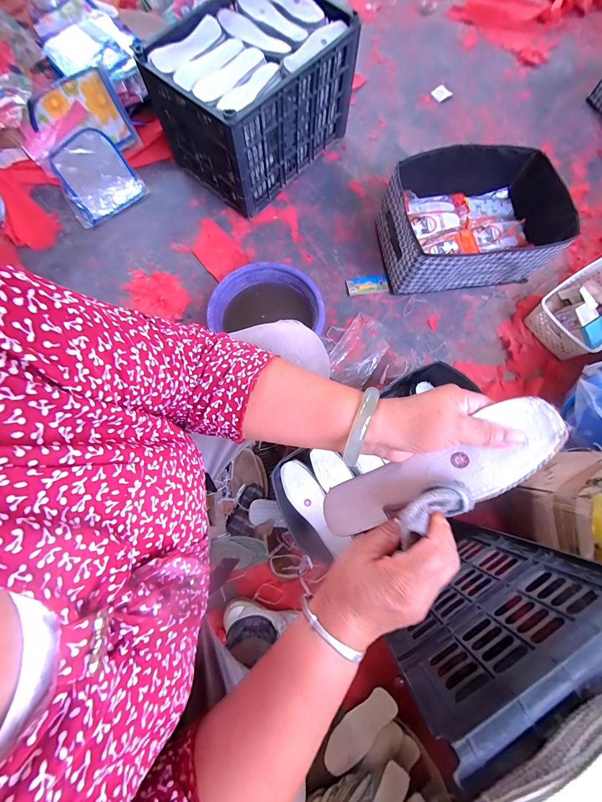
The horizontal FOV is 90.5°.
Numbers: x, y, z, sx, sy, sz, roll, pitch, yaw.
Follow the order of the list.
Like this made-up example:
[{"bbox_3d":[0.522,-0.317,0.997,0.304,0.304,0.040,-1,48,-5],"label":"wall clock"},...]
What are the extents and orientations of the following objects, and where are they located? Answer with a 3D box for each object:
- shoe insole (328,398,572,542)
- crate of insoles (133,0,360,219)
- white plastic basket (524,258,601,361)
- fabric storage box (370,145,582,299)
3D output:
[{"bbox_3d":[0.117,0.070,0.270,0.215,0.013,0.062,-32,63,17],"label":"shoe insole"},{"bbox_3d":[-0.139,-0.872,0.868,0.352,0.282,0.463,42,80,8],"label":"crate of insoles"},{"bbox_3d":[0.825,-0.266,0.848,0.317,0.094,0.195,-33,80,-8],"label":"white plastic basket"},{"bbox_3d":[0.469,-0.494,0.847,0.441,0.188,0.318,-9,77,-3],"label":"fabric storage box"}]

